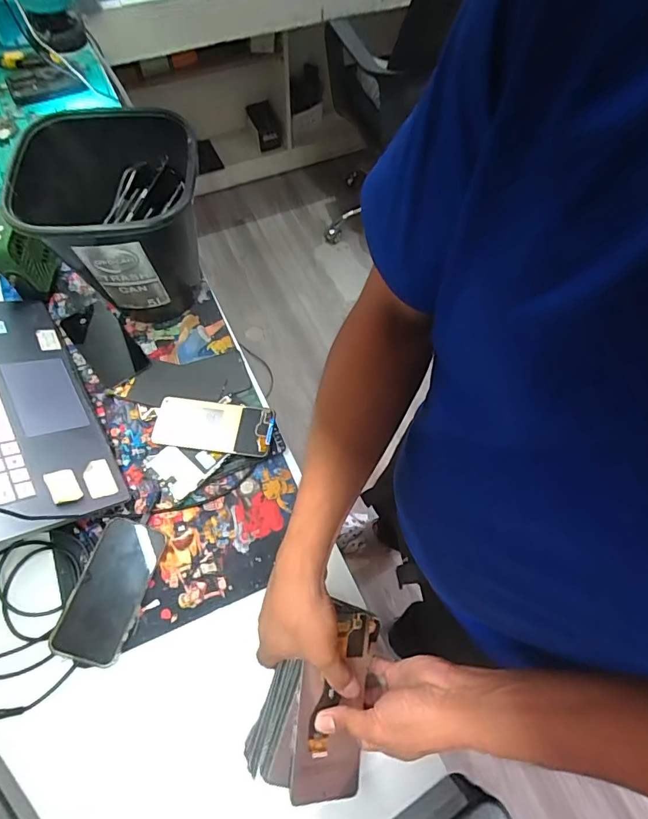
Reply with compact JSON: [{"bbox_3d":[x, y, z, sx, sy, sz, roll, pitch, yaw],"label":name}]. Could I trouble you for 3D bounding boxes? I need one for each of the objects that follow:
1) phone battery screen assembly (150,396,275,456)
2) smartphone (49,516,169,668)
[{"bbox_3d":[-0.148,0.021,0.609,0.157,0.012,0.073,5,64,0],"label":"phone battery screen assembly"},{"bbox_3d":[-0.242,0.203,0.520,0.075,0.017,0.151,19,56,-6],"label":"smartphone"}]

